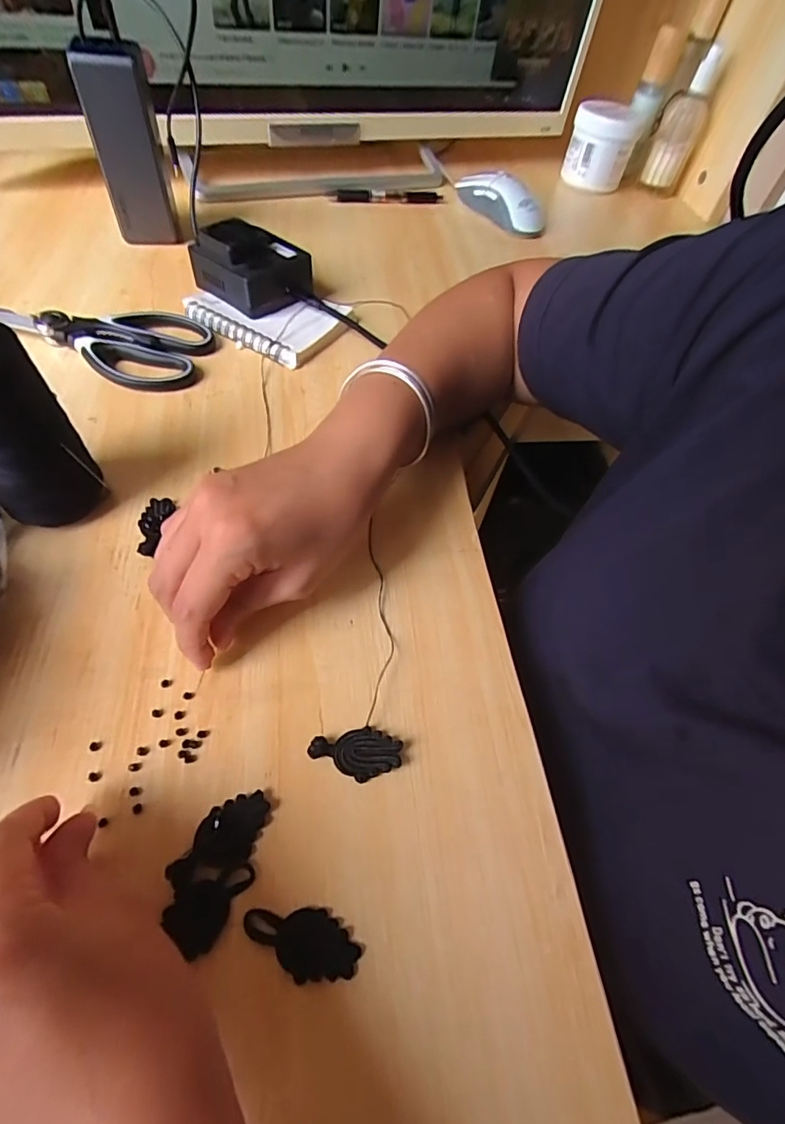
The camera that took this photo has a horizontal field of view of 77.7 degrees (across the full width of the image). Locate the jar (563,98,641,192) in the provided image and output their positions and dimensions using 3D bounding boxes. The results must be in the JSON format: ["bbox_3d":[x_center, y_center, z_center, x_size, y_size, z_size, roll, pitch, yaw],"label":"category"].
[{"bbox_3d":[0.282,-0.559,0.656,0.079,0.072,0.074,4,56,-5],"label":"jar"}]

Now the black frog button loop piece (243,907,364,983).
[{"bbox_3d":[-0.035,0.147,0.187,0.043,0.004,0.022,2,56,-6],"label":"black frog button loop piece"}]

